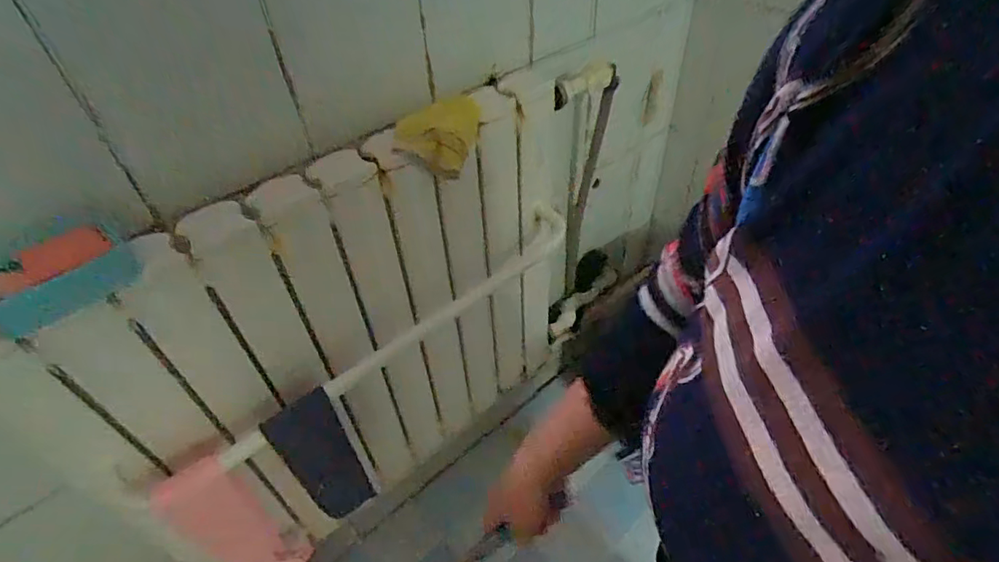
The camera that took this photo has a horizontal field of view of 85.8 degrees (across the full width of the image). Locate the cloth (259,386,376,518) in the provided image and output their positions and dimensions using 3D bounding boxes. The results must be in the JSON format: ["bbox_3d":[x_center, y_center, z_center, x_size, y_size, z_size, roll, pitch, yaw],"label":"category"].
[{"bbox_3d":[-0.246,0.249,0.761,0.089,0.197,0.015,-36,26,-27],"label":"cloth"}]

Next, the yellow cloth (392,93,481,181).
[{"bbox_3d":[-0.081,-0.198,0.762,0.046,0.103,0.154,26,53,27],"label":"yellow cloth"}]

